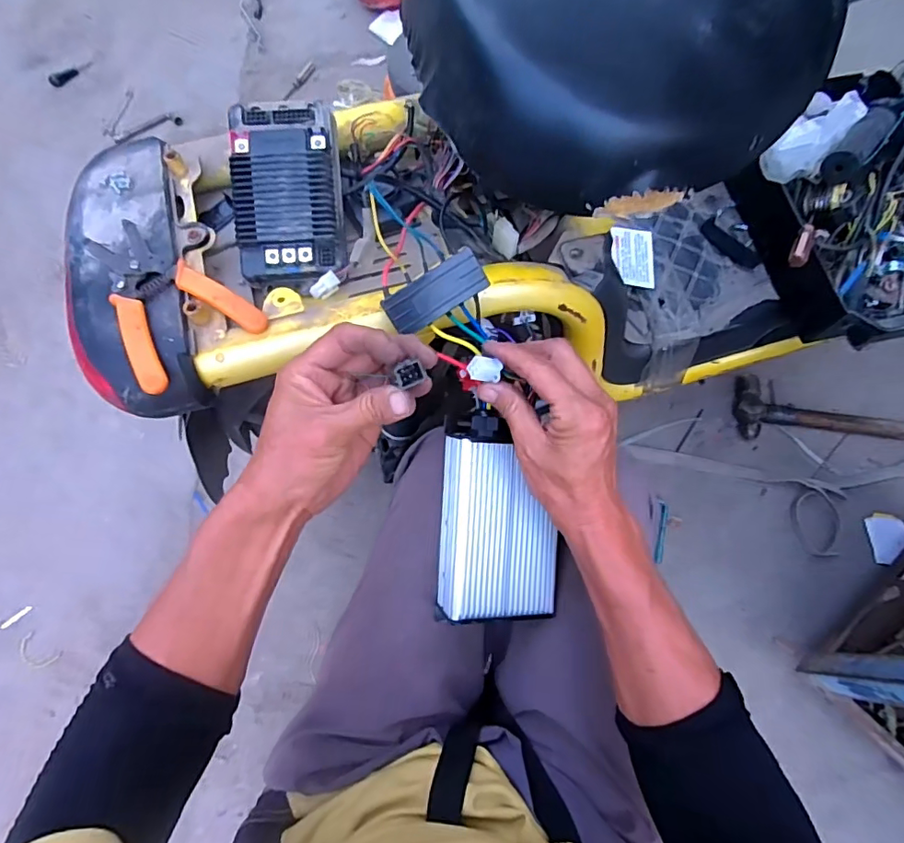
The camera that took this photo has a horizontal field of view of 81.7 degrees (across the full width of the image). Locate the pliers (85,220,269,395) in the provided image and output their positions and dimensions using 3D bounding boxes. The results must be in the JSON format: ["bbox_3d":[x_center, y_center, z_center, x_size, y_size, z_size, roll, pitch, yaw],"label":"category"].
[{"bbox_3d":[-0.233,-0.103,0.420,0.099,0.023,0.147,-40,73,-12],"label":"pliers"}]

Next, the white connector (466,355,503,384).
[{"bbox_3d":[0.024,-0.038,0.377,0.023,0.012,0.016,13,71,7],"label":"white connector"}]

